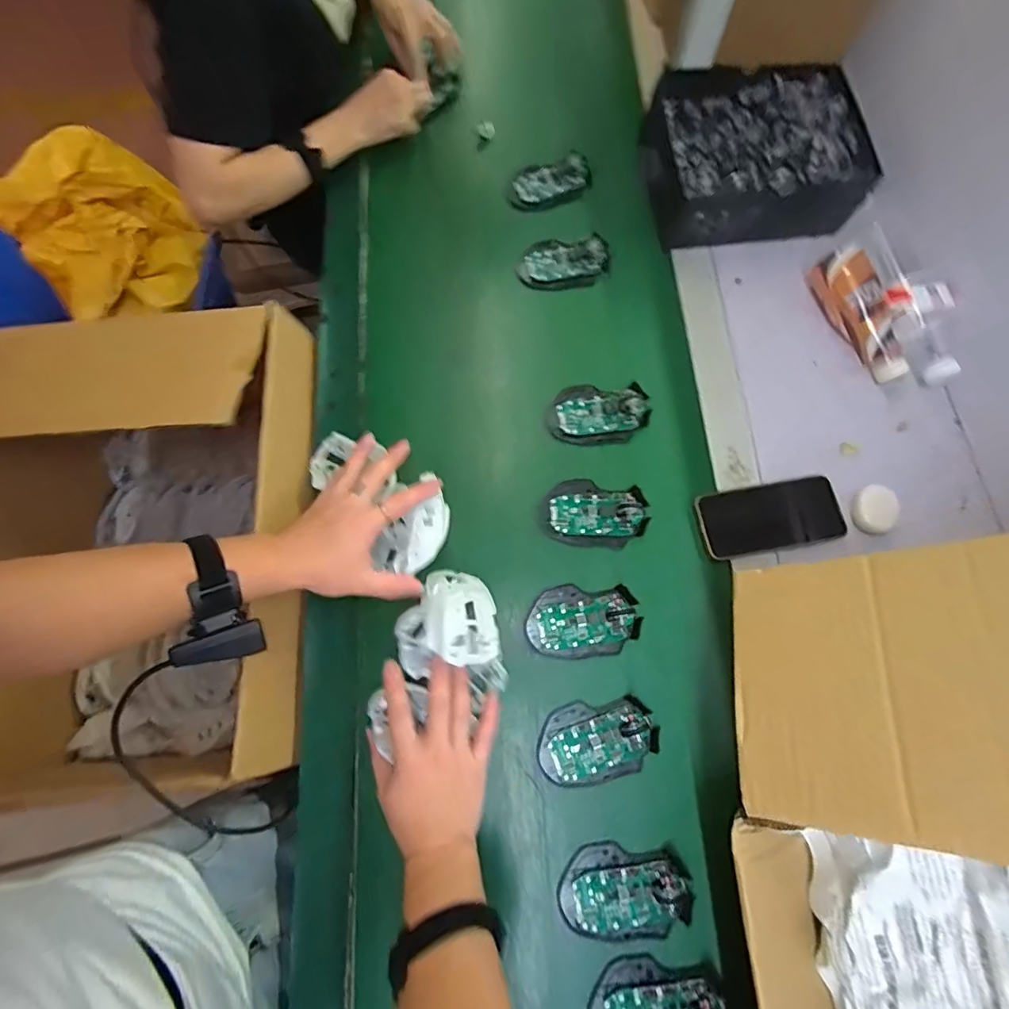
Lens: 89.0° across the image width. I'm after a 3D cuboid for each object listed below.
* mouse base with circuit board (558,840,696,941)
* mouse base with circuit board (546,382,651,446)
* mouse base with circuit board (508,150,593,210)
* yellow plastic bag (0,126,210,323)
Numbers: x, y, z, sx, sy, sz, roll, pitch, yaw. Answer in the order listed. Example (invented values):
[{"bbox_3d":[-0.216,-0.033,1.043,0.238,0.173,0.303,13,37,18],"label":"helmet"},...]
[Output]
[{"bbox_3d":[0.109,0.349,0.459,0.116,0.027,0.074,-2,72,0],"label":"mouse base with circuit board"},{"bbox_3d":[0.108,-0.107,0.592,0.112,0.022,0.071,3,72,1],"label":"mouse base with circuit board"},{"bbox_3d":[0.062,-0.433,0.692,0.114,0.024,0.064,-15,73,-5],"label":"mouse base with circuit board"},{"bbox_3d":[-0.834,-0.591,1.096,0.272,0.264,0.350,40,77,12],"label":"yellow plastic bag"}]

